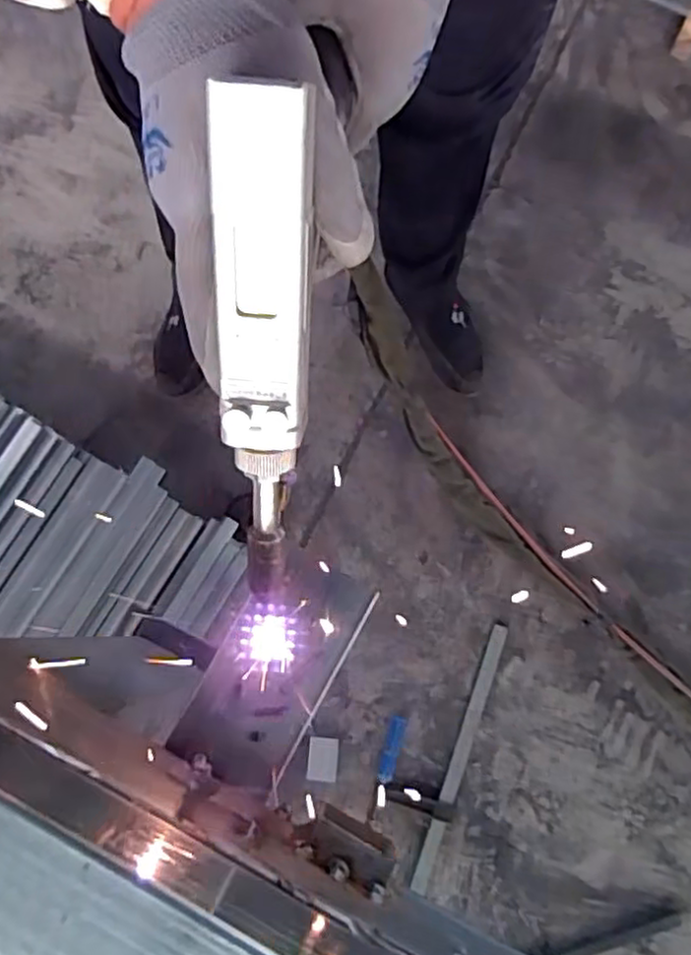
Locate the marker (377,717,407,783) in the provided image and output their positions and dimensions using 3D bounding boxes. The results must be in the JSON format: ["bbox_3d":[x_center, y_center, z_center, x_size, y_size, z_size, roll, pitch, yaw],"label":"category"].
[{"bbox_3d":[0.068,0.398,1.014,0.024,0.016,0.093,18,80,3],"label":"marker"}]

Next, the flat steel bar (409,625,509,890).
[{"bbox_3d":[0.169,0.407,1.016,0.025,0.010,0.388,20,80,4],"label":"flat steel bar"}]

